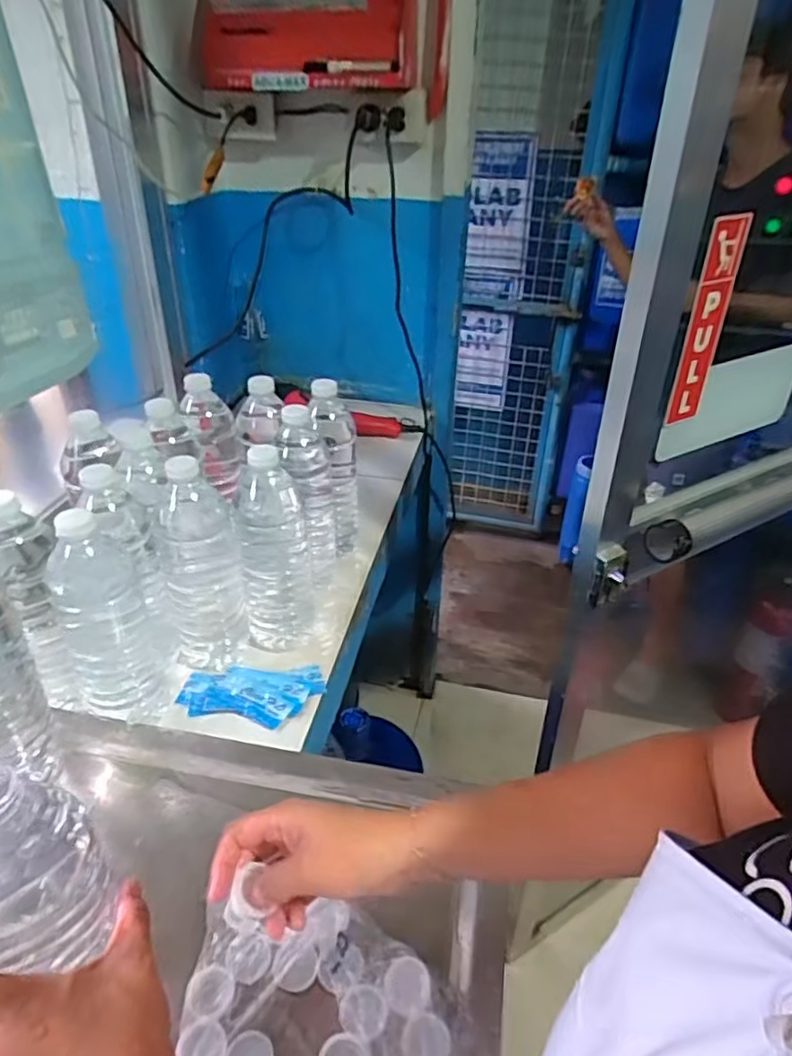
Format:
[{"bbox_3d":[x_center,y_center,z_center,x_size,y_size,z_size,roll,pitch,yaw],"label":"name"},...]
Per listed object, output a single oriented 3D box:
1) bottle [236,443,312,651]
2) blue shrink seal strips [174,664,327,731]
[{"bbox_3d":[-0.134,0.025,0.722,0.073,0.245,0.073,0,34,-2],"label":"bottle"},{"bbox_3d":[-0.160,0.185,0.719,0.156,0.012,0.080,-1,34,-3],"label":"blue shrink seal strips"}]

